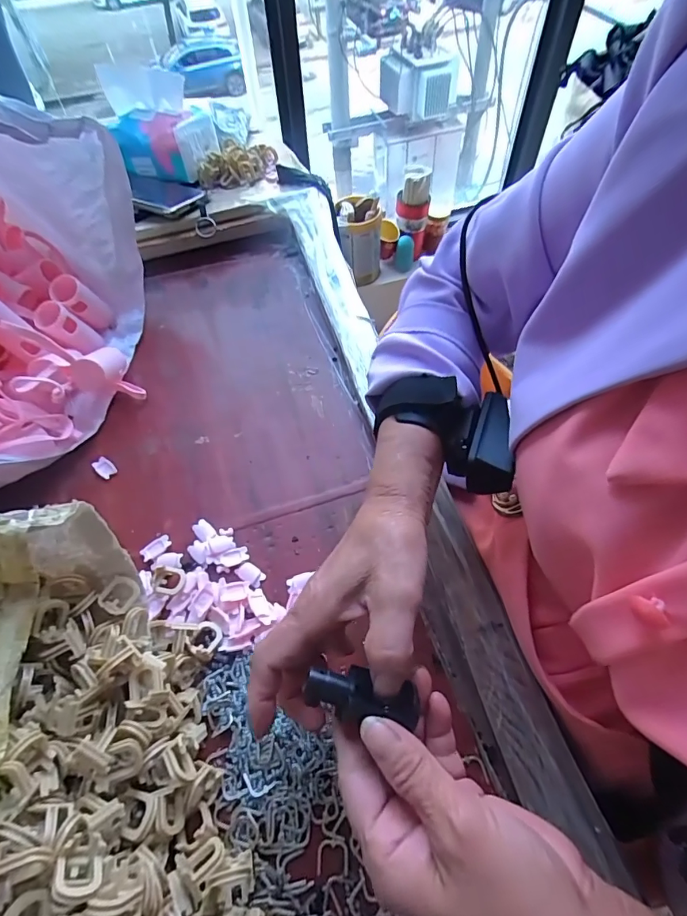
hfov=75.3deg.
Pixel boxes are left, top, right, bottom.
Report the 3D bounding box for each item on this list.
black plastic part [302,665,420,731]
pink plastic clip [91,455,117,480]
[{"bbox_3d":[0.010,0.109,0.208,0.051,0.017,0.022,14,58,-3],"label":"black plastic part"},{"bbox_3d":[-0.221,0.007,0.410,0.026,0.004,0.015,34,65,22],"label":"pink plastic clip"}]

